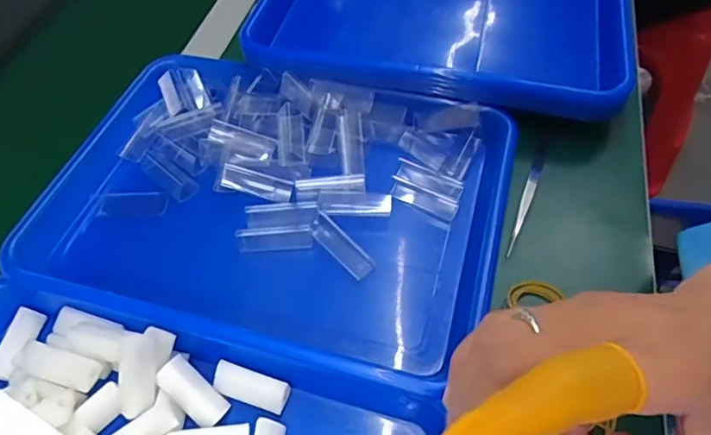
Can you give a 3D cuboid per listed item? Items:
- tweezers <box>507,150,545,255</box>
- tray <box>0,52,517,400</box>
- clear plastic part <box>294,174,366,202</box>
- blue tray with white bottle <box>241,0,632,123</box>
[{"bbox_3d":[0.134,-0.015,0.408,0.008,0.007,0.110,19,58,17],"label":"tweezers"},{"bbox_3d":[-0.066,-0.022,0.396,0.341,0.034,0.240,12,57,13],"label":"tray"},{"bbox_3d":[-0.019,-0.021,0.397,0.053,0.007,0.020,-6,55,0],"label":"clear plastic part"},{"bbox_3d":[0.086,-0.195,0.514,0.333,0.068,0.251,9,56,11],"label":"blue tray with white bottle"}]

